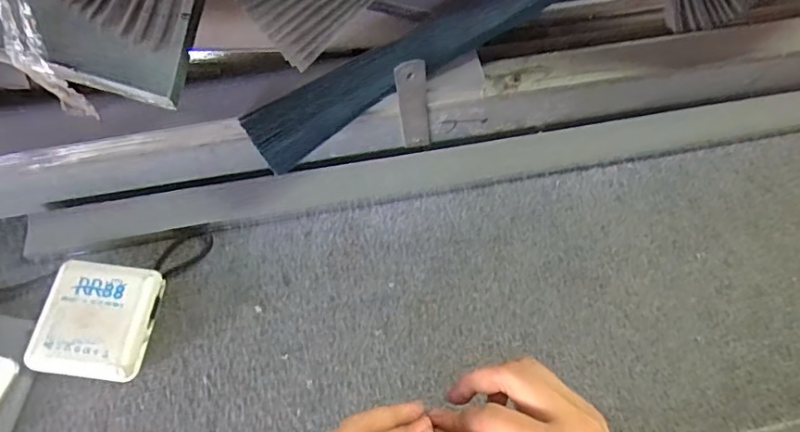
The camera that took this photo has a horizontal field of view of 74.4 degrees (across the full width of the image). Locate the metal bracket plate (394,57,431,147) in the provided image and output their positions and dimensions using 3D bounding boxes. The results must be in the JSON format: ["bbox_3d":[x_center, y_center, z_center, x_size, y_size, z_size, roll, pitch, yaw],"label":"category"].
[{"bbox_3d":[0.013,-0.094,0.466,0.027,0.125,0.006,-13,68,0],"label":"metal bracket plate"}]

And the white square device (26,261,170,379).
[{"bbox_3d":[-0.254,0.088,0.445,0.086,0.035,0.092,8,67,1],"label":"white square device"}]

